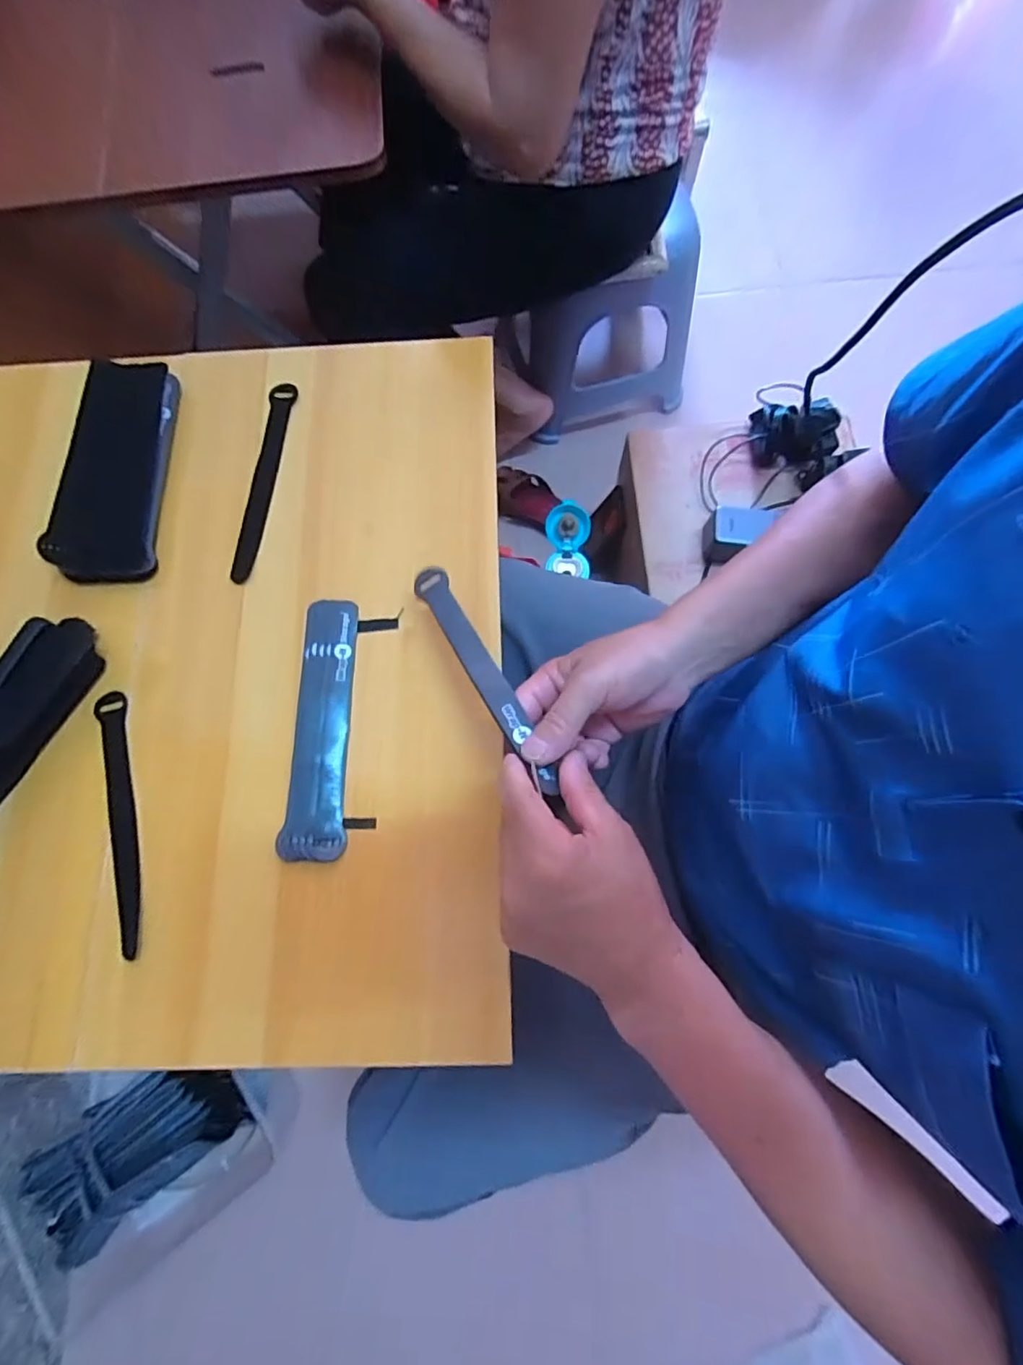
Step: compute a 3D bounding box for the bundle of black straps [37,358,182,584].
[{"bbox_3d":[-0.341,-0.186,0.485,0.075,0.028,0.205,-4,75,1],"label":"bundle of black straps"}]

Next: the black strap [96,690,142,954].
[{"bbox_3d":[-0.295,0.102,0.423,0.020,0.010,0.194,-13,75,-2],"label":"black strap"}]

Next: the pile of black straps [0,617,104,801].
[{"bbox_3d":[-0.388,0.042,0.414,0.059,0.041,0.215,28,78,9],"label":"pile of black straps"}]

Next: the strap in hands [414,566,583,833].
[{"bbox_3d":[-0.015,0.000,0.383,0.022,0.011,0.219,-29,61,-6],"label":"strap in hands"}]

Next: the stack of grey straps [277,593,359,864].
[{"bbox_3d":[-0.145,0.030,0.433,0.045,0.018,0.201,1,75,2],"label":"stack of grey straps"}]

